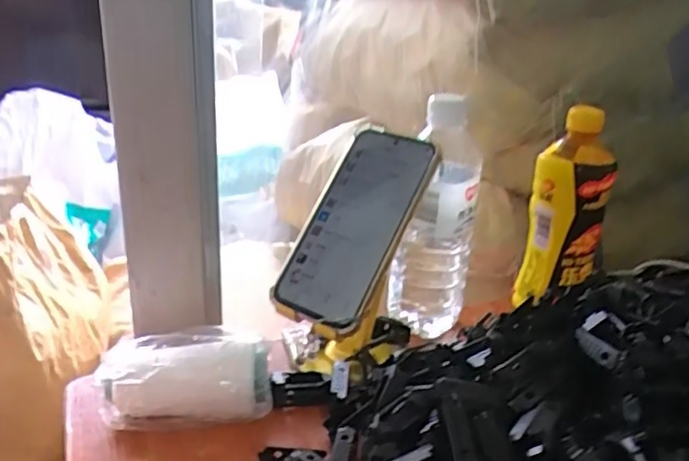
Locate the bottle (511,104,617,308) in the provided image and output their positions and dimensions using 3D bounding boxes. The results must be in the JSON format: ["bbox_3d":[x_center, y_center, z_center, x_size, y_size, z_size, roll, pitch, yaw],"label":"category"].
[{"bbox_3d":[0.211,-0.025,0.601,0.067,0.169,0.073,11,25,19],"label":"bottle"}]

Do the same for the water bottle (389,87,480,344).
[{"bbox_3d":[0.081,-0.007,0.558,0.069,0.213,0.058,1,24,-4],"label":"water bottle"}]

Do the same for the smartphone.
[{"bbox_3d":[0.008,-0.004,0.505,0.082,0.016,0.169,17,72,28],"label":"smartphone"}]

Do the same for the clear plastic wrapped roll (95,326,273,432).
[{"bbox_3d":[-0.116,0.107,0.463,0.121,0.053,0.054,-1,24,-8],"label":"clear plastic wrapped roll"}]

